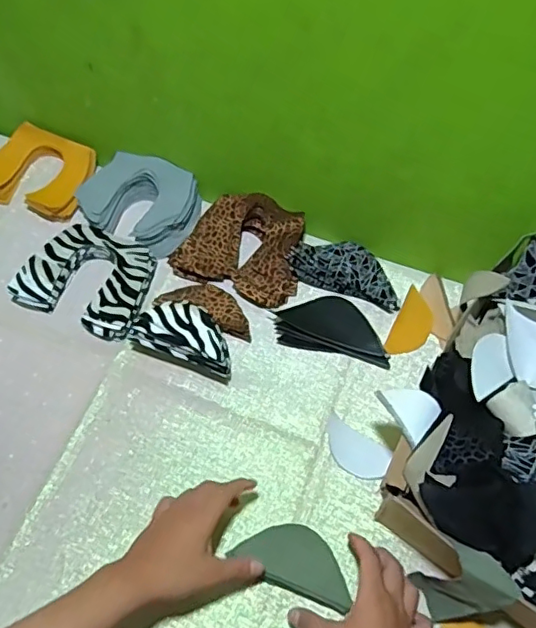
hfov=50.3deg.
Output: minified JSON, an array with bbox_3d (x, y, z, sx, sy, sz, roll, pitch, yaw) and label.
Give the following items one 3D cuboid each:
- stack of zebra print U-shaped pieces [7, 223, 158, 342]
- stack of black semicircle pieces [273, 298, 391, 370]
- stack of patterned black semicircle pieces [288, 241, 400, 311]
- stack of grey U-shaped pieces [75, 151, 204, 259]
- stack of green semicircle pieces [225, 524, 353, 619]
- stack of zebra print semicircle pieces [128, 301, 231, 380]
[{"bbox_3d":[-0.221,-0.049,0.721,0.156,0.026,0.136,21,59,10],"label":"stack of zebra print U-shaped pieces"},{"bbox_3d":[0.081,0.015,0.703,0.137,0.016,0.073,10,60,5],"label":"stack of black semicircle pieces"},{"bbox_3d":[0.101,-0.063,0.741,0.142,0.020,0.080,14,58,6],"label":"stack of patterned black semicircle pieces"},{"bbox_3d":[-0.175,-0.158,0.775,0.162,0.033,0.121,21,59,10],"label":"stack of grey U-shaped pieces"},{"bbox_3d":[0.026,0.235,0.551,0.112,0.018,0.059,19,61,10],"label":"stack of green semicircle pieces"},{"bbox_3d":[-0.094,0.026,0.666,0.122,0.060,0.062,18,58,8],"label":"stack of zebra print semicircle pieces"}]

